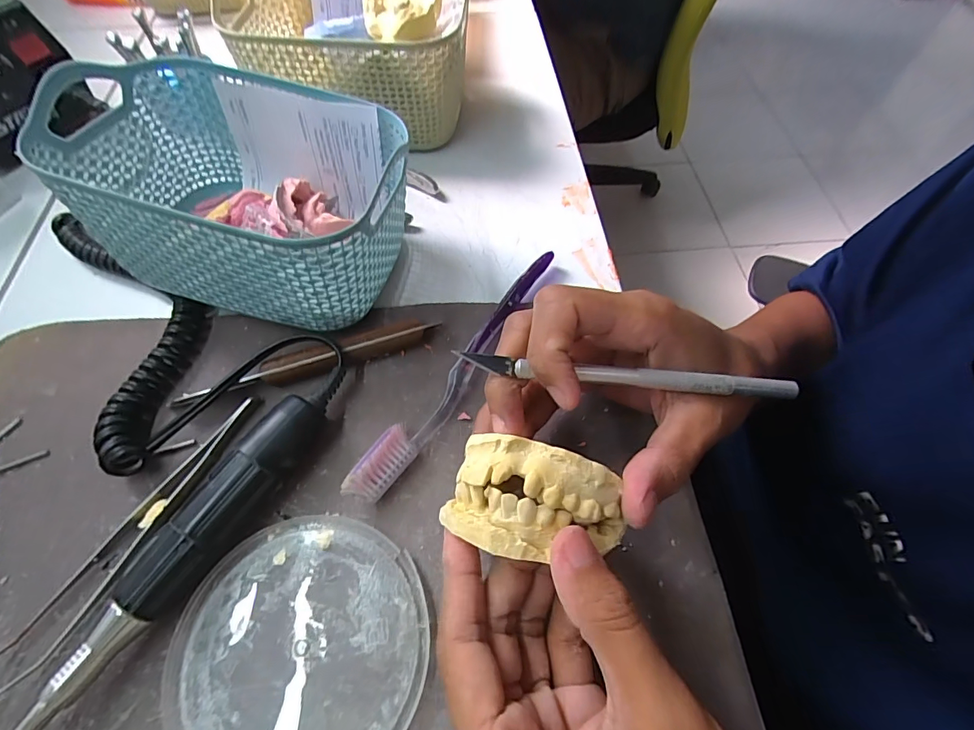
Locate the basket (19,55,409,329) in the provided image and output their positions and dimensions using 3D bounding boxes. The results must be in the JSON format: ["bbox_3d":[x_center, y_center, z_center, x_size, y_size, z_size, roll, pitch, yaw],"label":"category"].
[{"bbox_3d":[-0.129,-0.092,0.262,0.165,0.091,0.114,13,60,7],"label":"basket"}]

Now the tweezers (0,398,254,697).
[{"bbox_3d":[-0.162,0.074,0.213,0.020,0.009,0.140,27,63,14],"label":"tweezers"}]

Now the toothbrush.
[{"bbox_3d":[-0.010,-0.003,0.254,0.017,0.020,0.185,30,64,16],"label":"toothbrush"}]

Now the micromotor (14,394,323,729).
[{"bbox_3d":[-0.136,0.090,0.193,0.027,0.028,0.178,29,63,15],"label":"micromotor"}]

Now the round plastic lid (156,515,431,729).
[{"bbox_3d":[-0.079,0.120,0.190,0.105,0.005,0.101,0,60,-1],"label":"round plastic lid"}]

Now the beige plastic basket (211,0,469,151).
[{"bbox_3d":[-0.100,-0.236,0.350,0.162,0.095,0.117,1,60,0],"label":"beige plastic basket"}]

